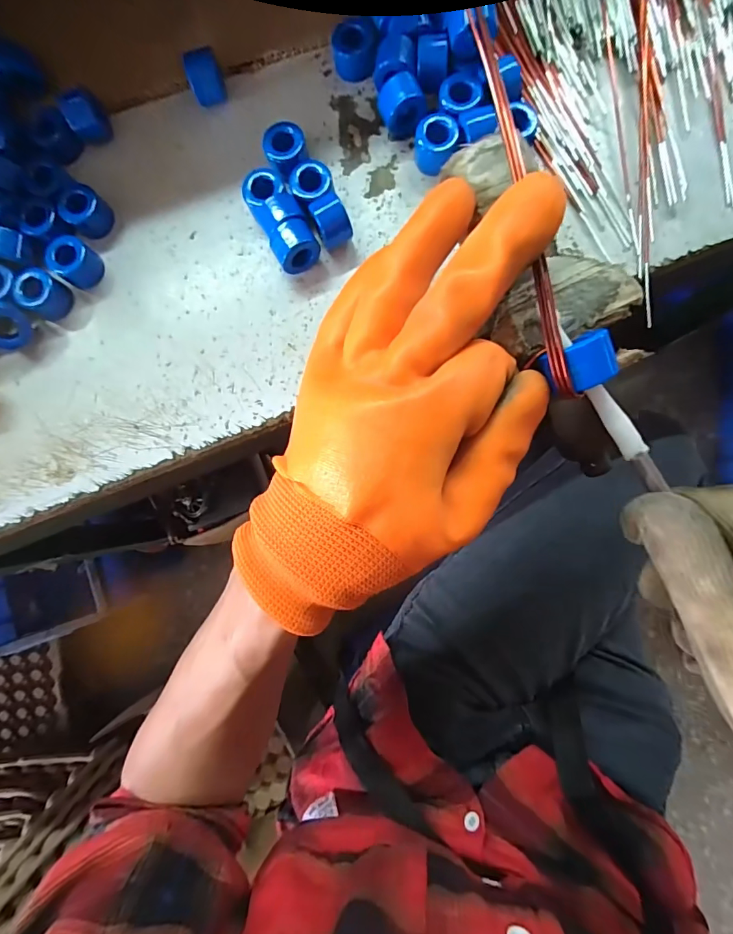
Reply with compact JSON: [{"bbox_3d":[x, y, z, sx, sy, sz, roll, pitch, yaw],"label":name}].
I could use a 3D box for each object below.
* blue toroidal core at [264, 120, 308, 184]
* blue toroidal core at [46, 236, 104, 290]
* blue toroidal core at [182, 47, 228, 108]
[{"bbox_3d":[-0.053,-0.205,0.284,0.026,0.026,0.028,0,87,2],"label":"blue toroidal core"},{"bbox_3d":[-0.195,-0.137,0.286,0.028,0.020,0.028,0,87,2],"label":"blue toroidal core"},{"bbox_3d":[-0.105,-0.255,0.286,0.021,0.026,0.025,-18,87,1],"label":"blue toroidal core"}]

